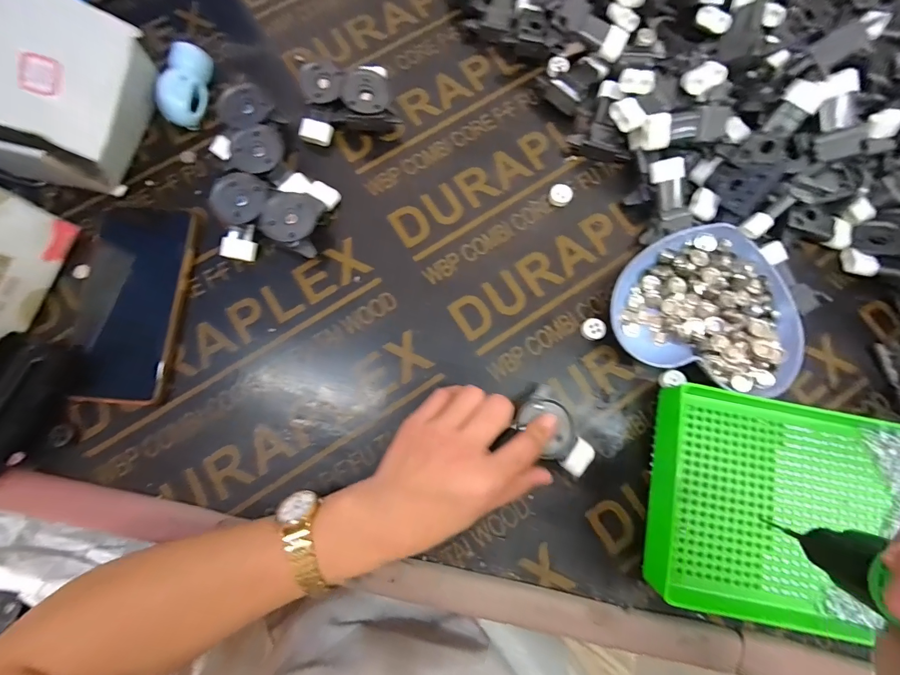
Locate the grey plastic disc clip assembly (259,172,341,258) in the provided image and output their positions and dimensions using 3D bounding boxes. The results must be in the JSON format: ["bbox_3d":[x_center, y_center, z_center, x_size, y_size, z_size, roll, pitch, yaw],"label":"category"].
[{"bbox_3d":[-0.128,-0.104,0.321,0.051,0.033,0.073,11,80,3],"label":"grey plastic disc clip assembly"}]

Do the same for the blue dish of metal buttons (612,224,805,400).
[{"bbox_3d":[0.205,-0.028,0.314,0.141,0.028,0.124,16,80,4],"label":"blue dish of metal buttons"}]

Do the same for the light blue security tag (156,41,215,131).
[{"bbox_3d":[-0.232,-0.222,0.341,0.028,0.033,0.070,16,80,2],"label":"light blue security tag"}]

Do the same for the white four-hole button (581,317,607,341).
[{"bbox_3d":[0.119,-0.007,0.320,0.019,0.007,0.018,0,79,1],"label":"white four-hole button"}]

